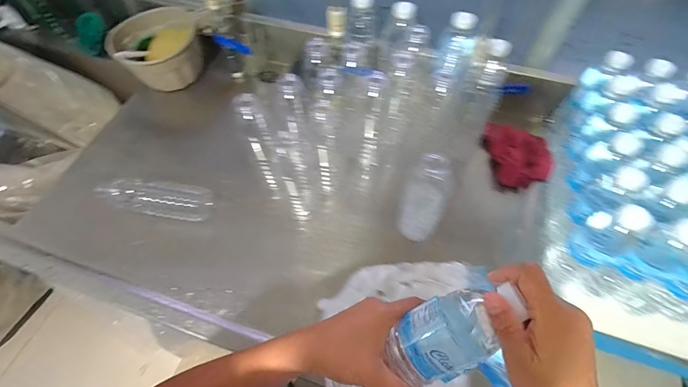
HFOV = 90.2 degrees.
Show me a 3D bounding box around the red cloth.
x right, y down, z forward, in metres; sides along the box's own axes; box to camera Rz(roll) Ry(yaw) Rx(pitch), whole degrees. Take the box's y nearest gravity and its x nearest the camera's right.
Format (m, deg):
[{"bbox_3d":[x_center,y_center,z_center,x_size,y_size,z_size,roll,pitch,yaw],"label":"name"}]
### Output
[{"bbox_3d":[0.327,-0.072,0.651,0.104,0.073,0.120,-20,61,-11],"label":"red cloth"}]

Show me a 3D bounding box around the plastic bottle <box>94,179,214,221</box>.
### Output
[{"bbox_3d":[-0.339,0.009,0.622,0.194,0.054,0.065,10,60,6],"label":"plastic bottle"}]

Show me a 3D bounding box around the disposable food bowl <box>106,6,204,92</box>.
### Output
[{"bbox_3d":[-0.420,-0.332,0.785,0.176,0.114,0.160,0,59,0],"label":"disposable food bowl"}]

